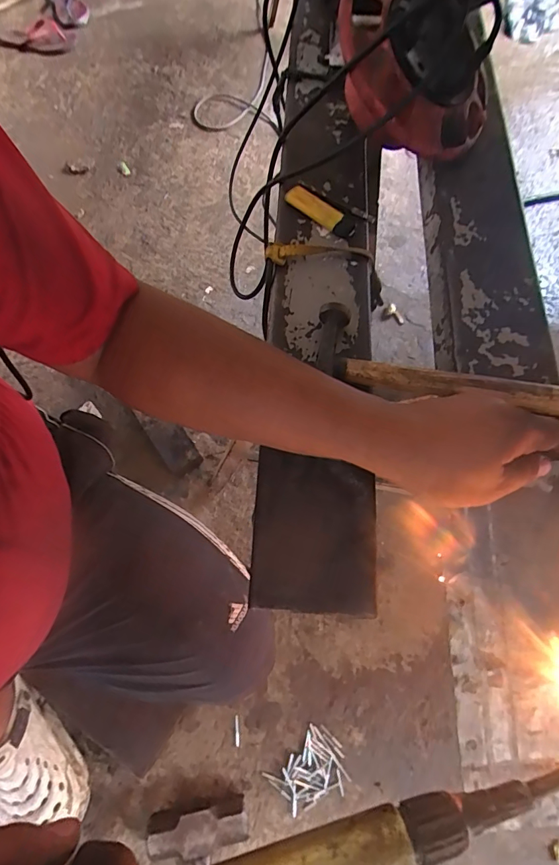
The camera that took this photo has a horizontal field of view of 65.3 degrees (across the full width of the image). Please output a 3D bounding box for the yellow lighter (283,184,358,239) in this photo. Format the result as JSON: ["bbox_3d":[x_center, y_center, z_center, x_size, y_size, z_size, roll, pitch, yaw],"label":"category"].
[{"bbox_3d":[0.044,-0.235,0.463,0.081,0.015,0.028,33,68,1],"label":"yellow lighter"}]

